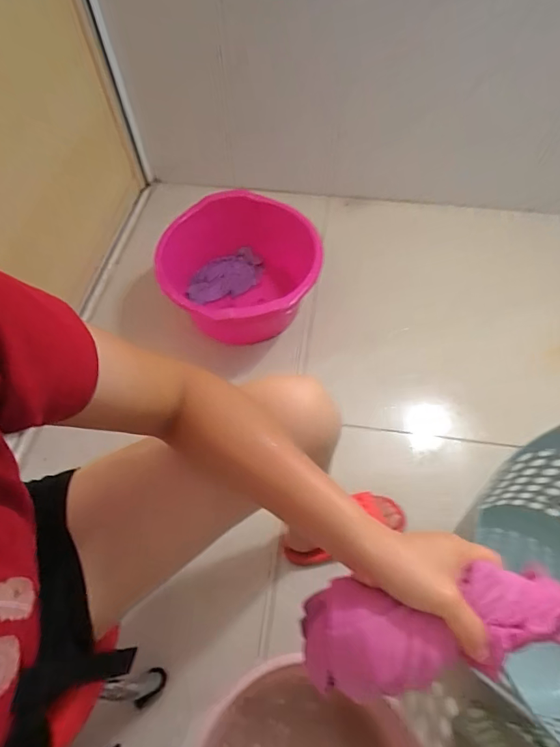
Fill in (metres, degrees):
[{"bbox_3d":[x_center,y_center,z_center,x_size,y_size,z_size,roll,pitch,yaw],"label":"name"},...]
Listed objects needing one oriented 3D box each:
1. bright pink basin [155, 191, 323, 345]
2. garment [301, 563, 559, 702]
[{"bbox_3d":[-0.084,-0.250,1.067,0.385,0.215,0.358,0,61,0],"label":"bright pink basin"},{"bbox_3d":[0.124,0.209,0.349,0.224,0.069,0.083,-15,61,9],"label":"garment"}]

